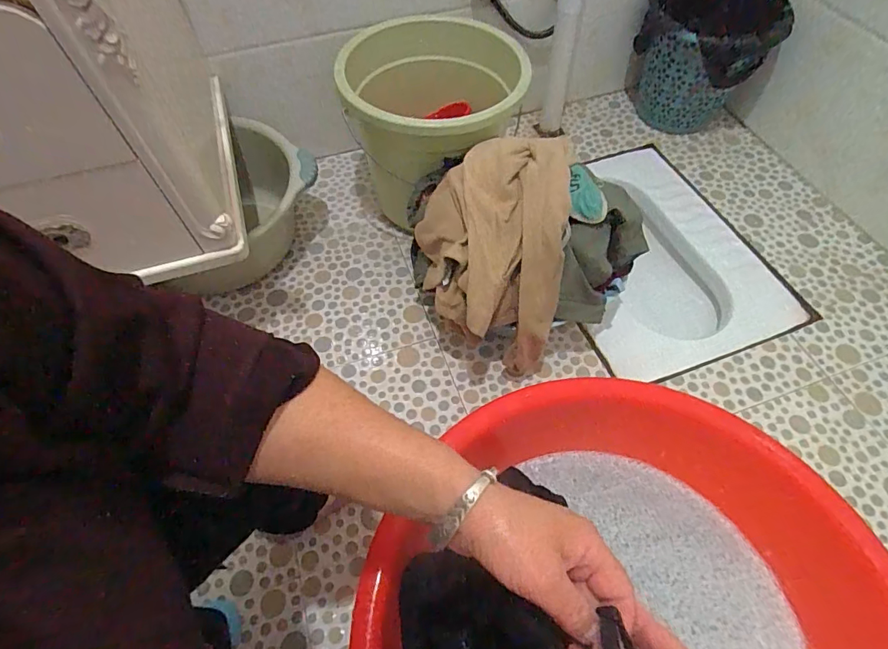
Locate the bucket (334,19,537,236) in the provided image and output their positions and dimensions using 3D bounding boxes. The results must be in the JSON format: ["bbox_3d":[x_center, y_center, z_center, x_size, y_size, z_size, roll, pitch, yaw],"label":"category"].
[{"bbox_3d":[0.000,-0.378,0.920,0.349,0.311,0.334,-1,57,1],"label":"bucket"}]

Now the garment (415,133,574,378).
[{"bbox_3d":[0.076,-0.113,0.722,0.230,0.235,0.275,-2,57,1],"label":"garment"}]

